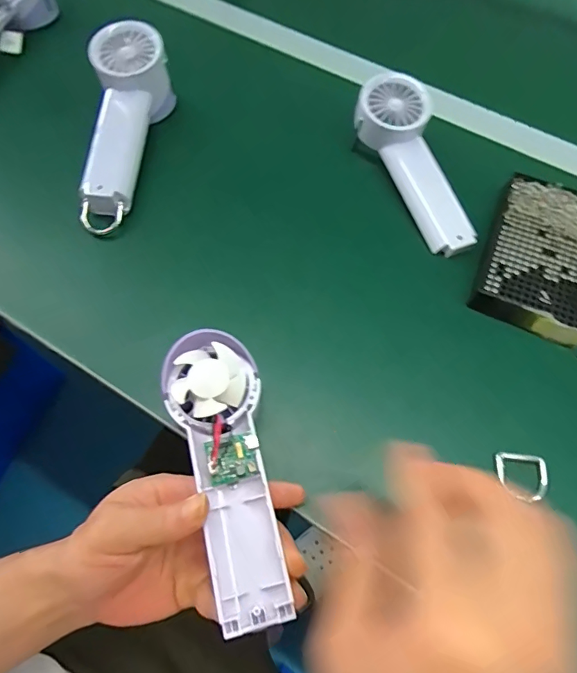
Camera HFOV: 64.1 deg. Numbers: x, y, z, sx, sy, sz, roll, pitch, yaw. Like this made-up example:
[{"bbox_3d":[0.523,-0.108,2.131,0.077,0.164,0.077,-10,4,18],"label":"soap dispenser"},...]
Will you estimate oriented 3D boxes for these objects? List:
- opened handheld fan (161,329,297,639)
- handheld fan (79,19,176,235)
[{"bbox_3d":[-0.038,0.082,0.286,0.057,0.024,0.171,-13,73,-6],"label":"opened handheld fan"},{"bbox_3d":[-0.148,-0.181,0.399,0.060,0.073,0.184,7,65,3],"label":"handheld fan"}]

